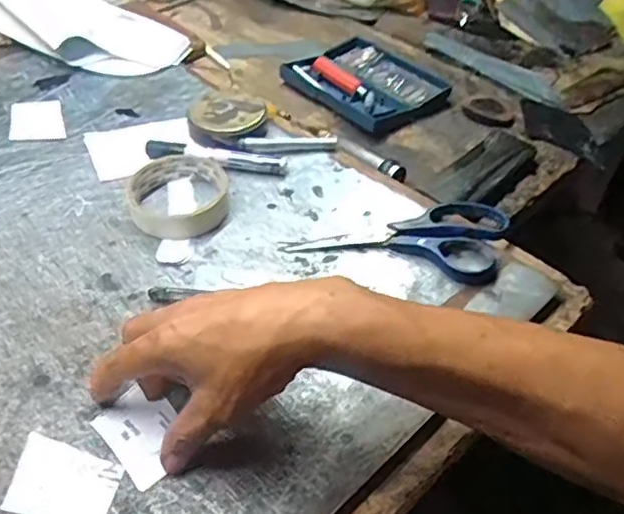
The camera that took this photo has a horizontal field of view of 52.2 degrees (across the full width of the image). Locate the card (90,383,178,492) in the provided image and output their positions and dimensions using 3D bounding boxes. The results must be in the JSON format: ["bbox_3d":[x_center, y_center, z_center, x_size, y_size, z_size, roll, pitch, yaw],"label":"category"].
[{"bbox_3d":[-0.104,0.109,0.396,0.043,0.004,0.064,-31,52,-30],"label":"card"}]

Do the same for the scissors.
[{"bbox_3d":[0.067,-0.021,0.511,0.173,0.015,0.083,11,47,4],"label":"scissors"}]

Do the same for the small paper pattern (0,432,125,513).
[{"bbox_3d":[-0.146,0.132,0.373,0.065,0.004,0.045,12,44,10],"label":"small paper pattern"}]

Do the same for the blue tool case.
[{"bbox_3d":[0.062,-0.205,0.735,0.141,0.020,0.158,-32,58,-30],"label":"blue tool case"}]

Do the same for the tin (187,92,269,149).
[{"bbox_3d":[-0.081,-0.130,0.619,0.075,0.027,0.071,1,43,-1],"label":"tin"}]

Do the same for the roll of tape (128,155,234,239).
[{"bbox_3d":[-0.114,-0.054,0.544,0.083,0.023,0.091,3,47,-3],"label":"roll of tape"}]

